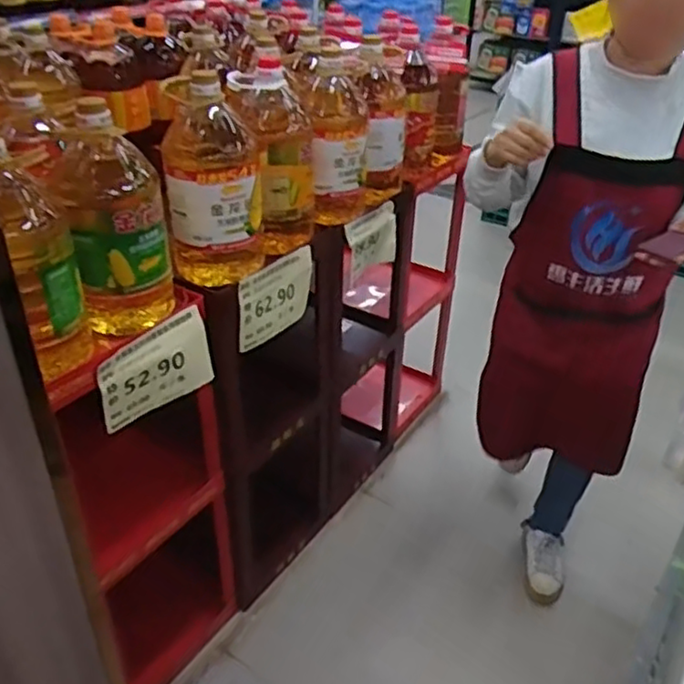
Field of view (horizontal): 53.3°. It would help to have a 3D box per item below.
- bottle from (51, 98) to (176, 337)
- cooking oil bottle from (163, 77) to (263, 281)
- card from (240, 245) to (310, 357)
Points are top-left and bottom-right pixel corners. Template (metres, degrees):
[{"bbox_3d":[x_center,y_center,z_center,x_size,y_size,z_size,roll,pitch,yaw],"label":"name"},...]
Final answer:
[{"bbox_3d":[-0.341,-0.168,1.029,0.143,0.332,0.161,-12,36,-21],"label":"bottle"},{"bbox_3d":[-0.217,-0.263,1.159,0.154,0.323,0.150,-2,34,-7],"label":"cooking oil bottle"},{"bbox_3d":[-0.124,-0.077,1.283,0.009,0.147,0.207,20,36,29],"label":"card"}]

